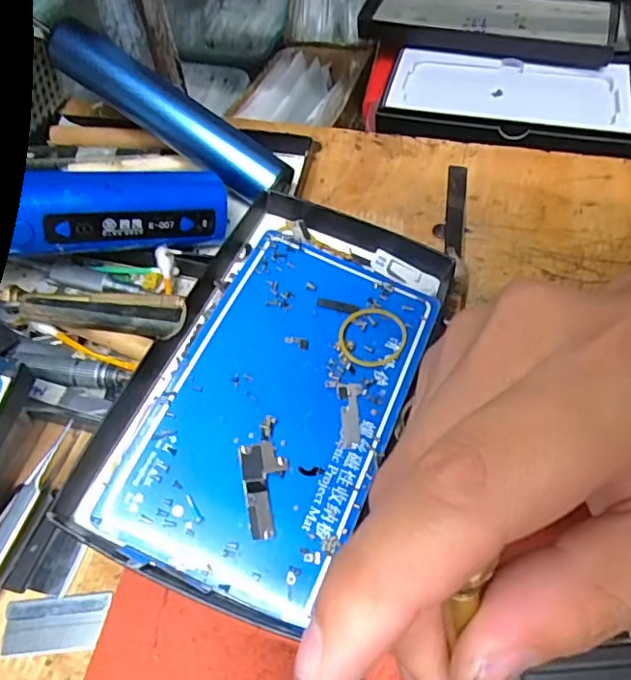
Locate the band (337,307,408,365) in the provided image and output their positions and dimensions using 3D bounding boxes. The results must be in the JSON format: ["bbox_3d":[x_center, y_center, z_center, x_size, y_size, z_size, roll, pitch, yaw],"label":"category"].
[{"bbox_3d":[0.025,-0.001,0.243,0.030,0.004,0.029,12,63,-6],"label":"band"}]

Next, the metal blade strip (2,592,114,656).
[{"bbox_3d":[-0.096,0.104,0.205,0.037,0.004,0.019,-4,55,0],"label":"metal blade strip"}]

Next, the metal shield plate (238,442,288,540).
[{"bbox_3d":[-0.018,0.056,0.209,0.017,0.004,0.034,-4,68,-22],"label":"metal shield plate"}]

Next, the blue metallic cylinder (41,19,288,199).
[{"bbox_3d":[-0.082,-0.128,0.312,0.151,0.020,0.024,34,56,1],"label":"blue metallic cylinder"}]

